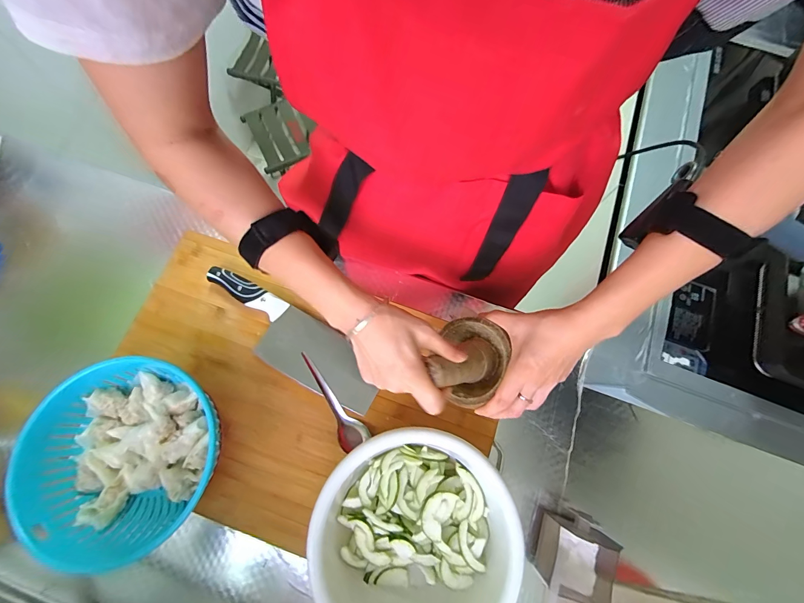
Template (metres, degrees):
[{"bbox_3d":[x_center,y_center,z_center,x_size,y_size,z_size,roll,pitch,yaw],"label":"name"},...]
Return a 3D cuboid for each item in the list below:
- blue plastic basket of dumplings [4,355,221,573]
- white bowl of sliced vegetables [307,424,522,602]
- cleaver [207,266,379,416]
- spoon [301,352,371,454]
[{"bbox_3d":[-0.324,0.186,0.419,0.207,0.098,0.202,0,74,-1],"label":"blue plastic basket of dumplings"},{"bbox_3d":[0.014,0.281,0.418,0.228,0.097,0.233,0,74,-1],"label":"white bowl of sliced vegetables"},{"bbox_3d":[-0.165,0.054,0.495,0.294,0.023,0.085,29,76,7],"label":"cleaver"},{"bbox_3d":[-0.101,0.134,0.470,0.040,0.024,0.144,-35,78,-10],"label":"spoon"}]

